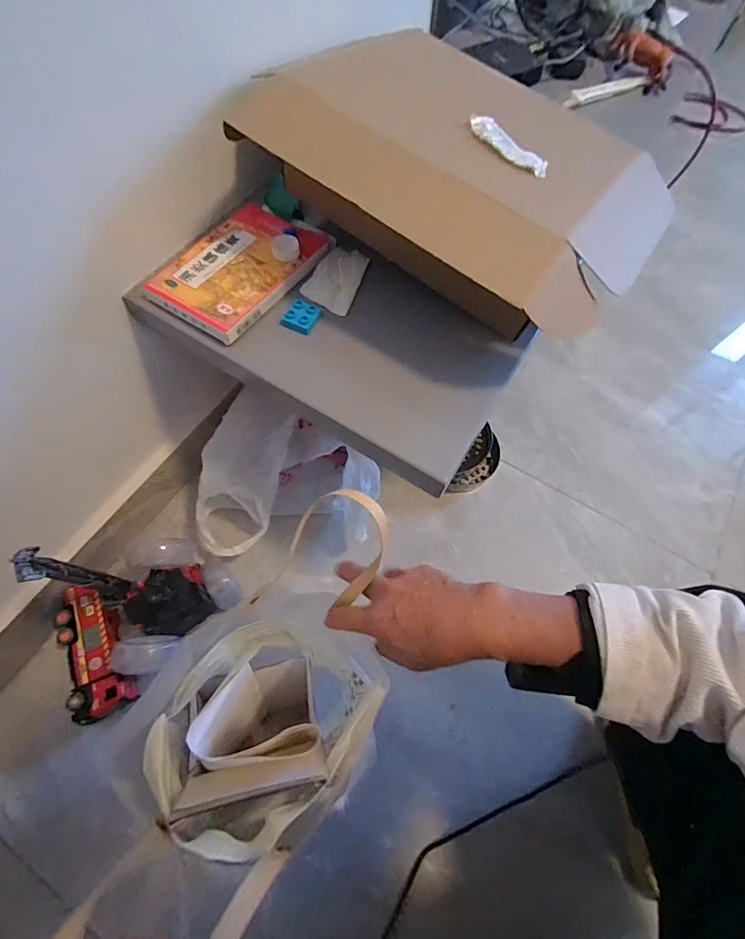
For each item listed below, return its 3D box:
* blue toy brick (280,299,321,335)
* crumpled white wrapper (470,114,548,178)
[{"bbox_3d":[-0.077,-0.164,0.458,0.032,0.013,0.034,23,68,9],"label":"blue toy brick"},{"bbox_3d":[0.129,-0.311,0.412,0.028,0.013,0.093,-41,73,-17],"label":"crumpled white wrapper"}]

